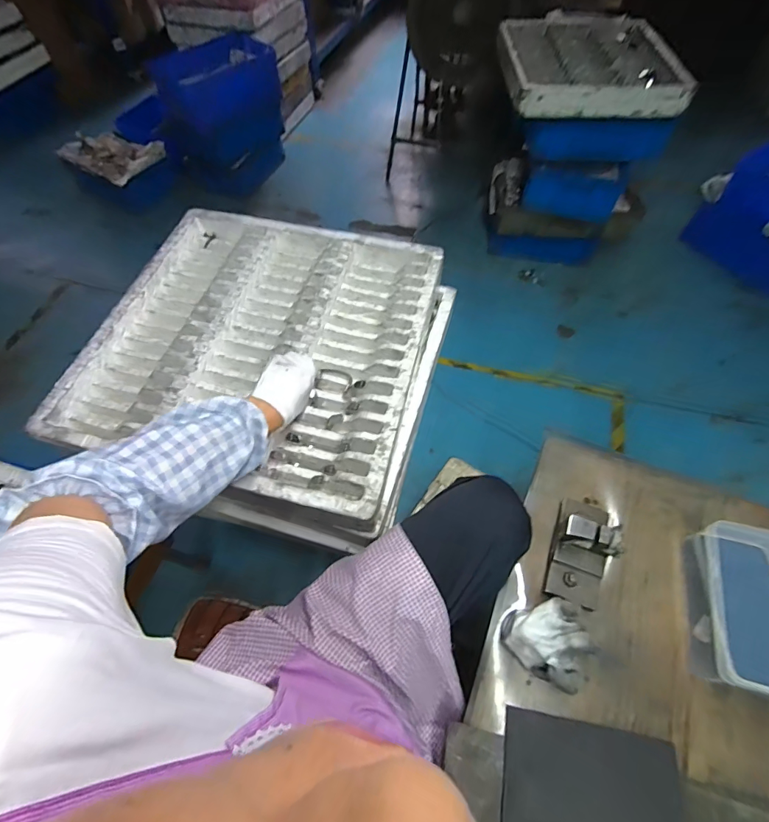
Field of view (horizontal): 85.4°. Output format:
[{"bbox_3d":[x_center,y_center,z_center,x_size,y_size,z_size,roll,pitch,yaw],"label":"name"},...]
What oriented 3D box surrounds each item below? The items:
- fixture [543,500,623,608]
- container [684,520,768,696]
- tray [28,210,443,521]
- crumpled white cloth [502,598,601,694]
[{"bbox_3d":[0.253,0.174,0.532,0.064,0.075,0.130,18,61,12],"label":"fixture"},{"bbox_3d":[0.435,0.235,0.489,0.119,0.077,0.182,12,60,8],"label":"container"},{"bbox_3d":[-0.210,-0.127,0.746,0.538,0.071,0.544,12,60,9],"label":"tray"},{"bbox_3d":[0.190,0.265,0.484,0.095,0.068,0.076,39,67,22],"label":"crumpled white cloth"}]

